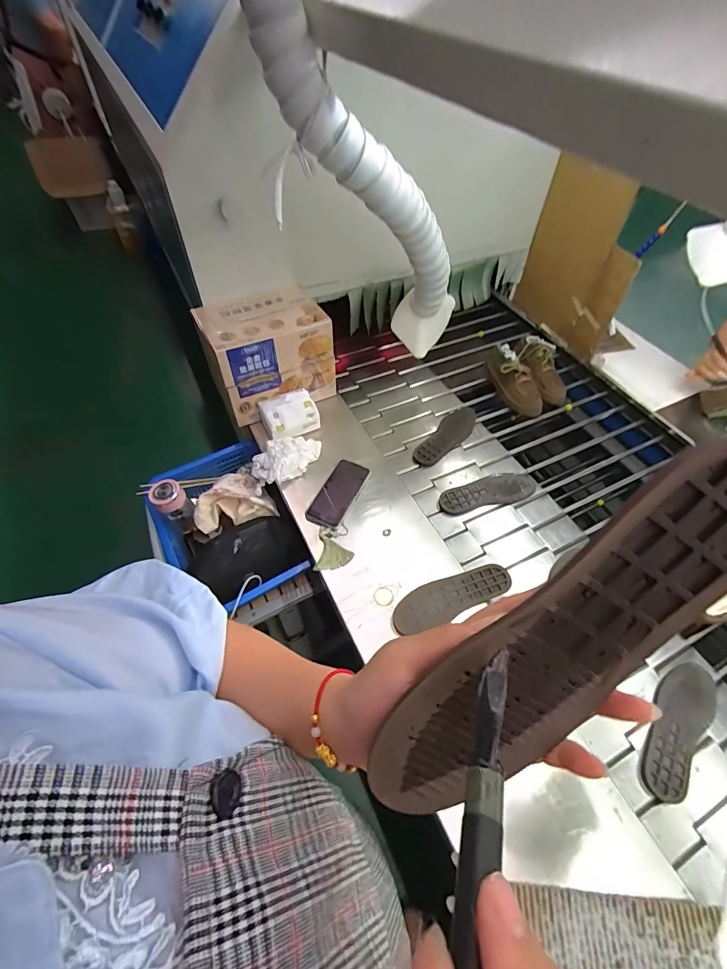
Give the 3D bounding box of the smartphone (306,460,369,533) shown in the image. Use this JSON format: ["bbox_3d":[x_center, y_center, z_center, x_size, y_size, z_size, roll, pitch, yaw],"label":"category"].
[{"bbox_3d":[-0.054,0.018,0.882,0.081,0.010,0.166,19,57,17],"label":"smartphone"}]

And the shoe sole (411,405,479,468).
[{"bbox_3d":[0.223,-0.126,1.067,0.078,0.015,0.249,31,57,22],"label":"shoe sole"}]

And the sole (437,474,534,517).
[{"bbox_3d":[0.287,0.023,0.954,0.231,0.017,0.085,-15,53,-13],"label":"sole"}]

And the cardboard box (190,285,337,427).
[{"bbox_3d":[-0.230,-0.311,0.990,0.261,0.204,0.189,-26,56,-20],"label":"cardboard box"}]

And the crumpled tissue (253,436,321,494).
[{"bbox_3d":[-0.178,-0.066,0.918,0.172,0.049,0.105,-28,57,-21],"label":"crumpled tissue"}]

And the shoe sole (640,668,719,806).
[{"bbox_3d":[0.514,0.394,0.665,0.072,0.026,0.225,33,58,23],"label":"shoe sole"}]

